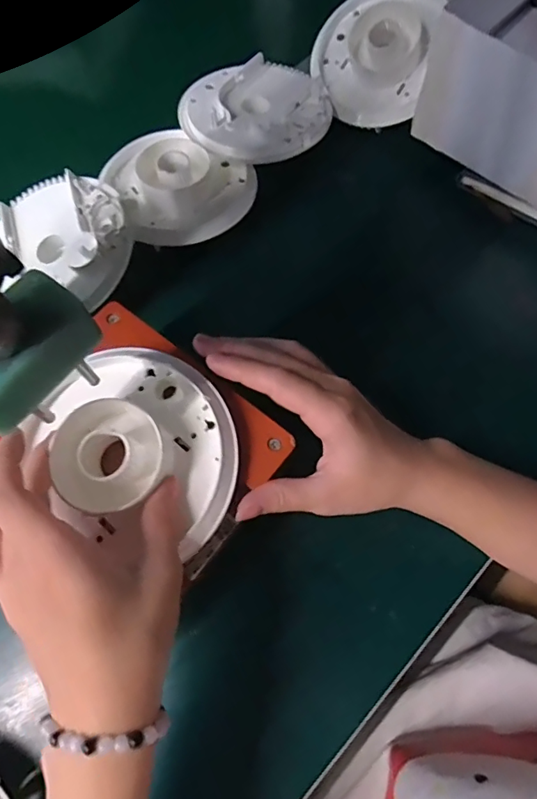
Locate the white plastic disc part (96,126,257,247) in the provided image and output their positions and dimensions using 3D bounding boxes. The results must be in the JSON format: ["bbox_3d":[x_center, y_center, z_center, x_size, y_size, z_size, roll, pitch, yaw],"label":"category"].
[{"bbox_3d":[-0.067,-0.172,0.382,0.104,0.031,0.102,-27,70,-7],"label":"white plastic disc part"}]

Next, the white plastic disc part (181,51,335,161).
[{"bbox_3d":[-0.010,-0.243,0.403,0.120,0.020,0.113,-13,69,-2],"label":"white plastic disc part"}]

